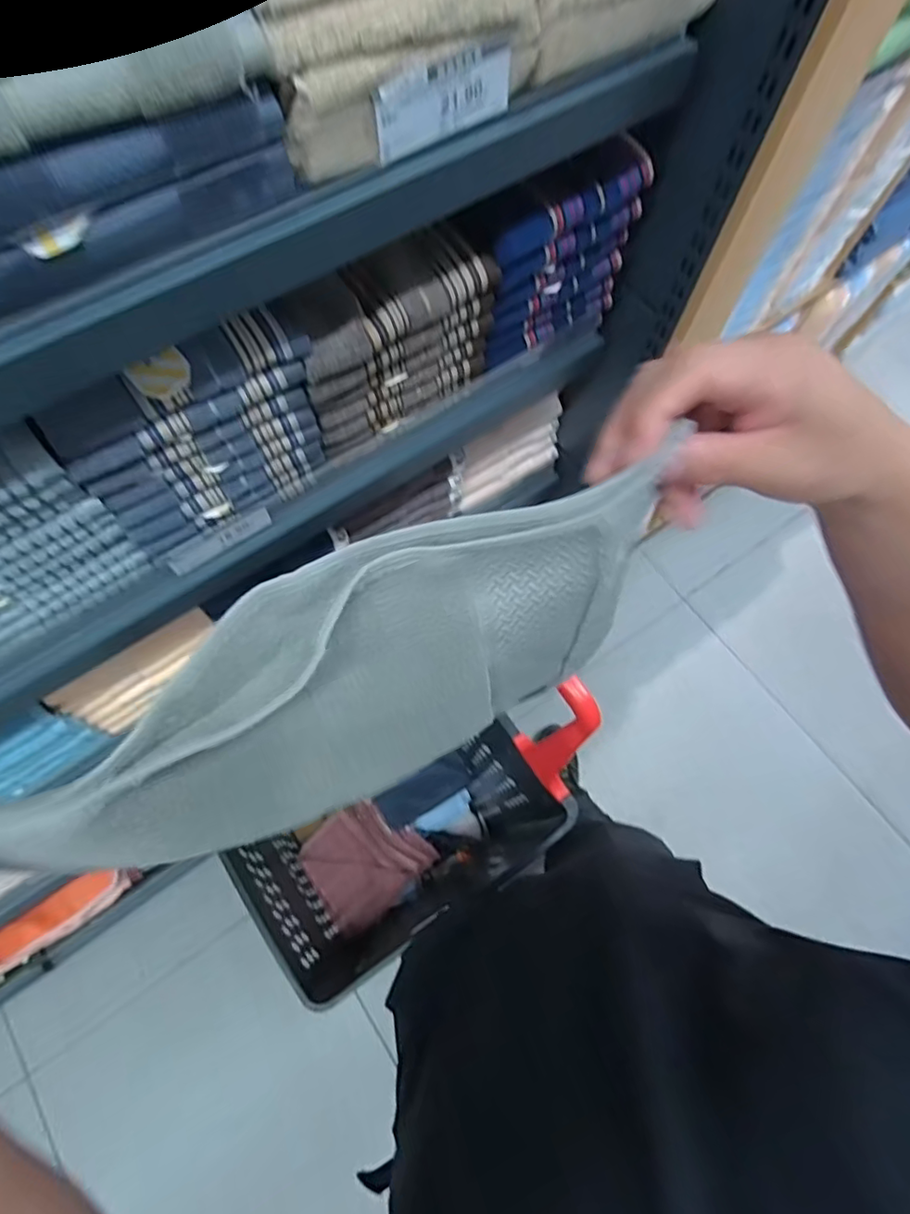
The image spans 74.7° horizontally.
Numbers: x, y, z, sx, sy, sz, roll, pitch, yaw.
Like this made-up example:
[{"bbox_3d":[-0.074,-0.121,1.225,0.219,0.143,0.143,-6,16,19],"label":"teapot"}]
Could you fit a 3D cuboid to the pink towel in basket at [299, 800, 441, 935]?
[{"bbox_3d":[-0.186,0.514,1.218,0.230,0.065,0.208,-41,74,-17],"label":"pink towel in basket"}]

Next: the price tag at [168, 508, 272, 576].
[{"bbox_3d":[-0.223,-0.063,0.569,0.100,0.029,0.009,-34,72,-14],"label":"price tag"}]

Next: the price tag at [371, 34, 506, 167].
[{"bbox_3d":[-0.006,-0.313,0.368,0.099,0.041,0.004,-34,72,-14],"label":"price tag"}]

